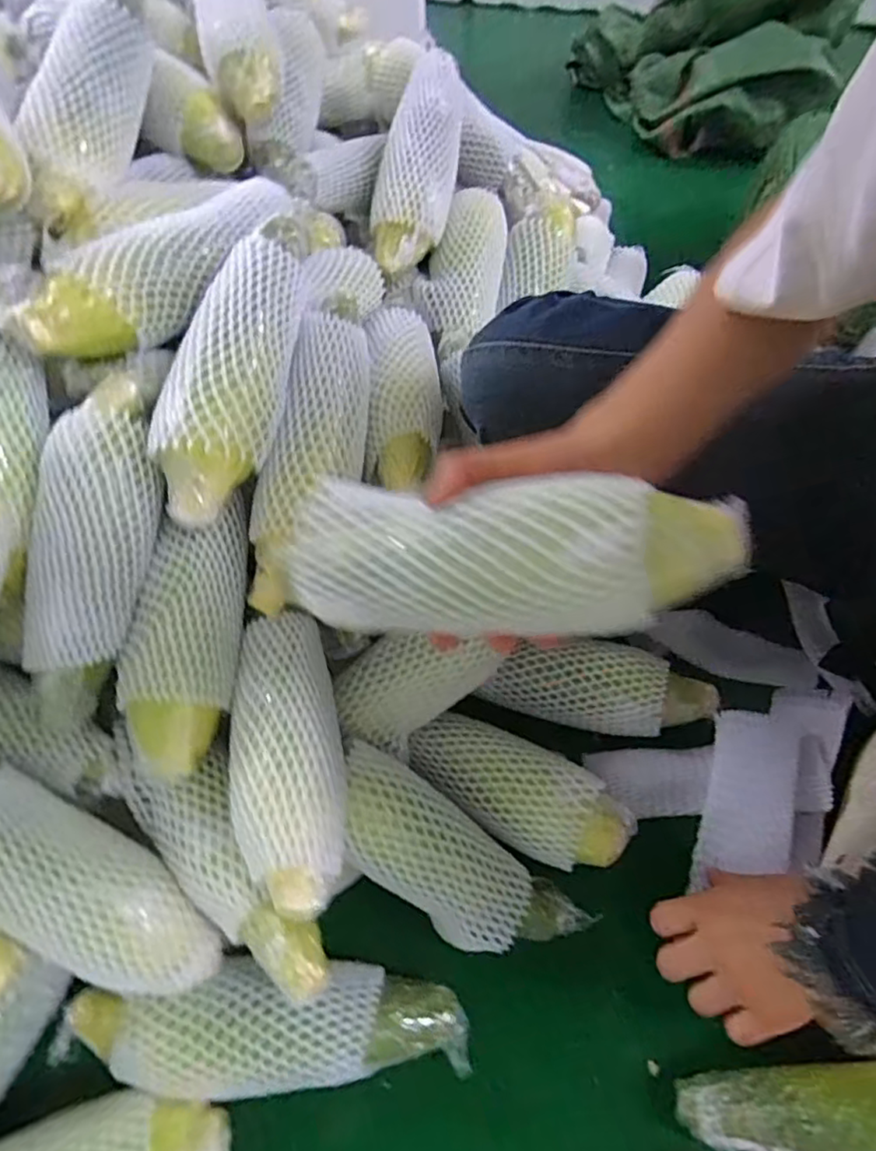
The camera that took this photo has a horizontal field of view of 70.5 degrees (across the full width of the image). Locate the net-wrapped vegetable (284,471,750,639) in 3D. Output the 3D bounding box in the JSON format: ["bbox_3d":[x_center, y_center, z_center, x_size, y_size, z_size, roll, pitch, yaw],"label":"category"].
[{"bbox_3d":[0.029,-0.009,0.299,0.215,0.052,0.064,-1,53,17],"label":"net-wrapped vegetable"}]

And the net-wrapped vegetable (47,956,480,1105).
[{"bbox_3d":[-0.116,0.302,0.415,0.265,0.072,0.069,-1,54,1],"label":"net-wrapped vegetable"}]

